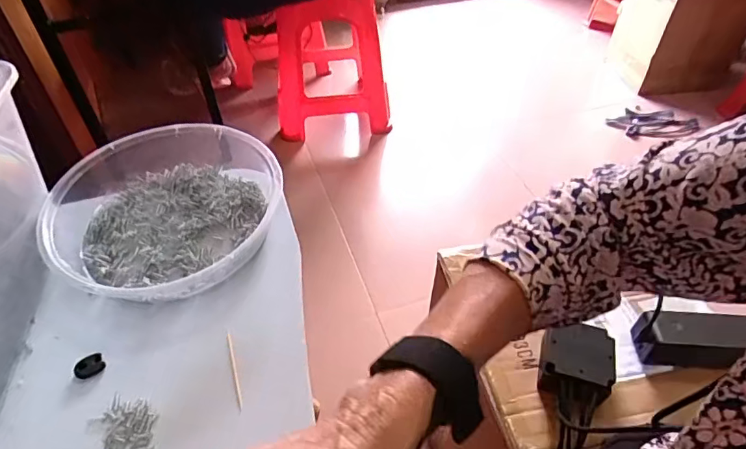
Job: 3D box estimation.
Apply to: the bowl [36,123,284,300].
[{"bbox_3d":[-0.174,-0.018,0.412,0.180,0.053,0.167,0,45,0],"label":"bowl"}]

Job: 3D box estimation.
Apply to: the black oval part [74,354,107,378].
[{"bbox_3d":[-0.195,0.097,0.333,0.018,0.005,0.015,-28,51,-25],"label":"black oval part"}]

